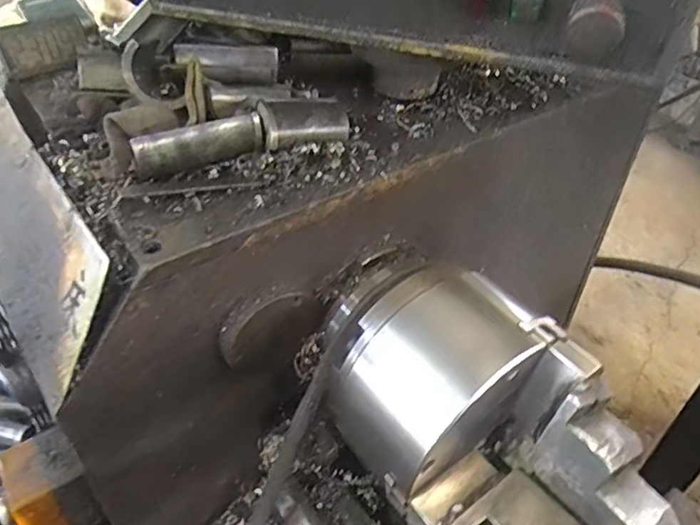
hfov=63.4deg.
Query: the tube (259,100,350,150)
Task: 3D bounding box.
[{"bbox_3d":[-0.040,-0.128,0.523,0.093,0.035,0.036,-14,42,-36],"label":"tube"}]

